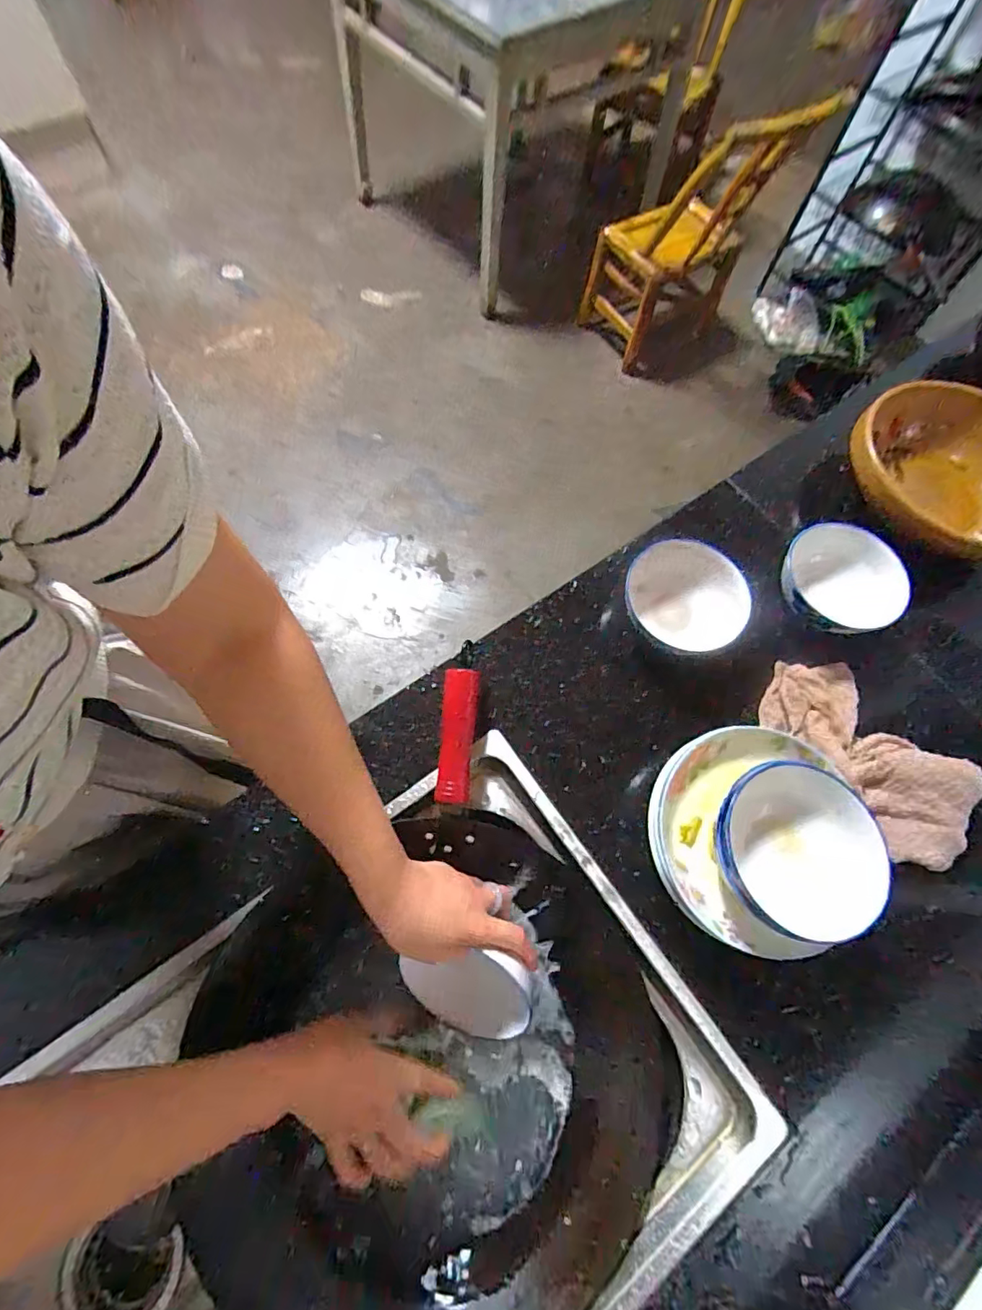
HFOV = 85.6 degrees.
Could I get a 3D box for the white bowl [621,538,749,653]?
[{"bbox_3d":[0.202,-0.054,0.549,0.120,0.044,0.115,1,68,-3],"label":"white bowl"}]

